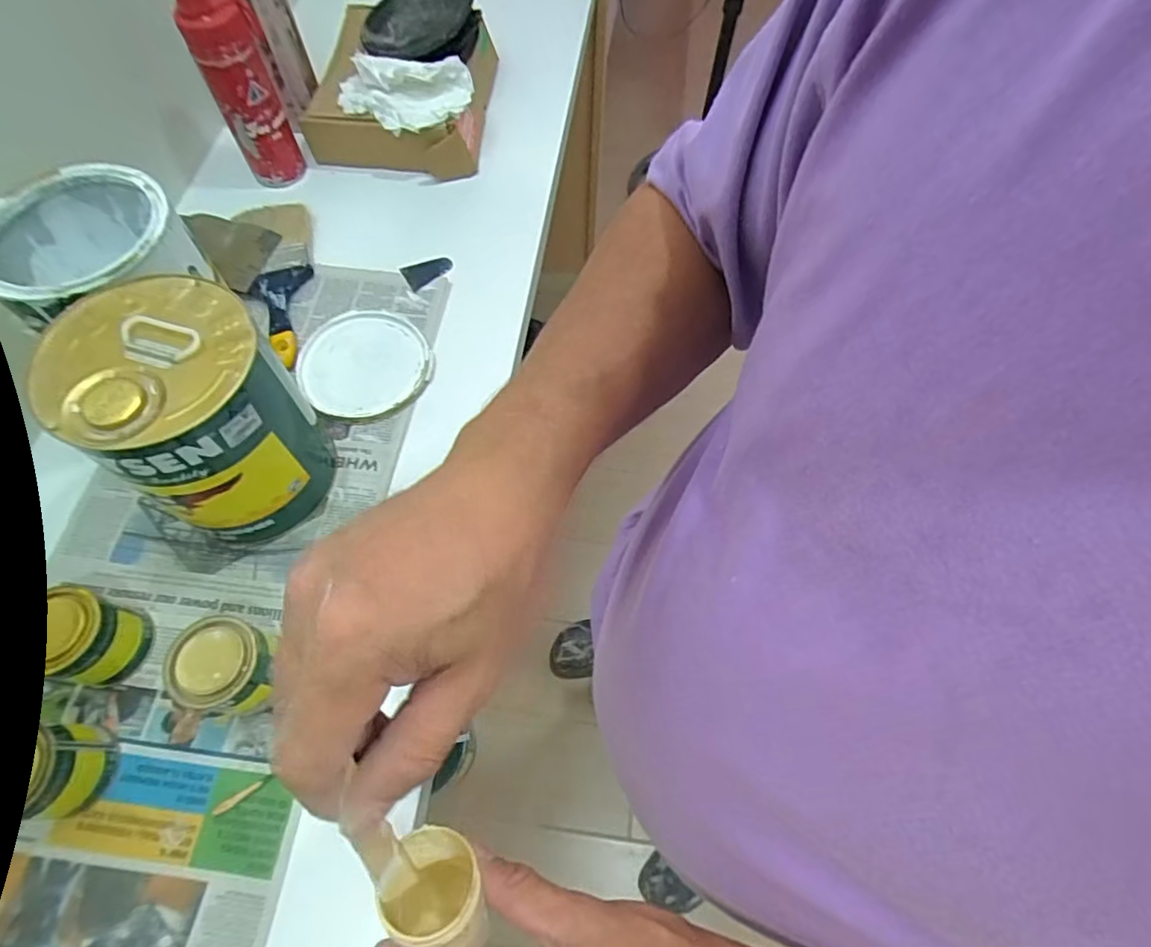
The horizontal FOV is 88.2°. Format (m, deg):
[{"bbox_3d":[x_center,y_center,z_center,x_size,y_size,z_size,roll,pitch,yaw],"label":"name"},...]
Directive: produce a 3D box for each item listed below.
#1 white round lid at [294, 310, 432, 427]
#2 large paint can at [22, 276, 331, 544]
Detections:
[{"bbox_3d":[-0.248,-0.128,0.701,0.146,0.013,0.156,1,64,-1],"label":"white round lid"},{"bbox_3d":[-0.328,-0.045,0.542,0.145,0.208,0.151,1,64,-1],"label":"large paint can"}]

